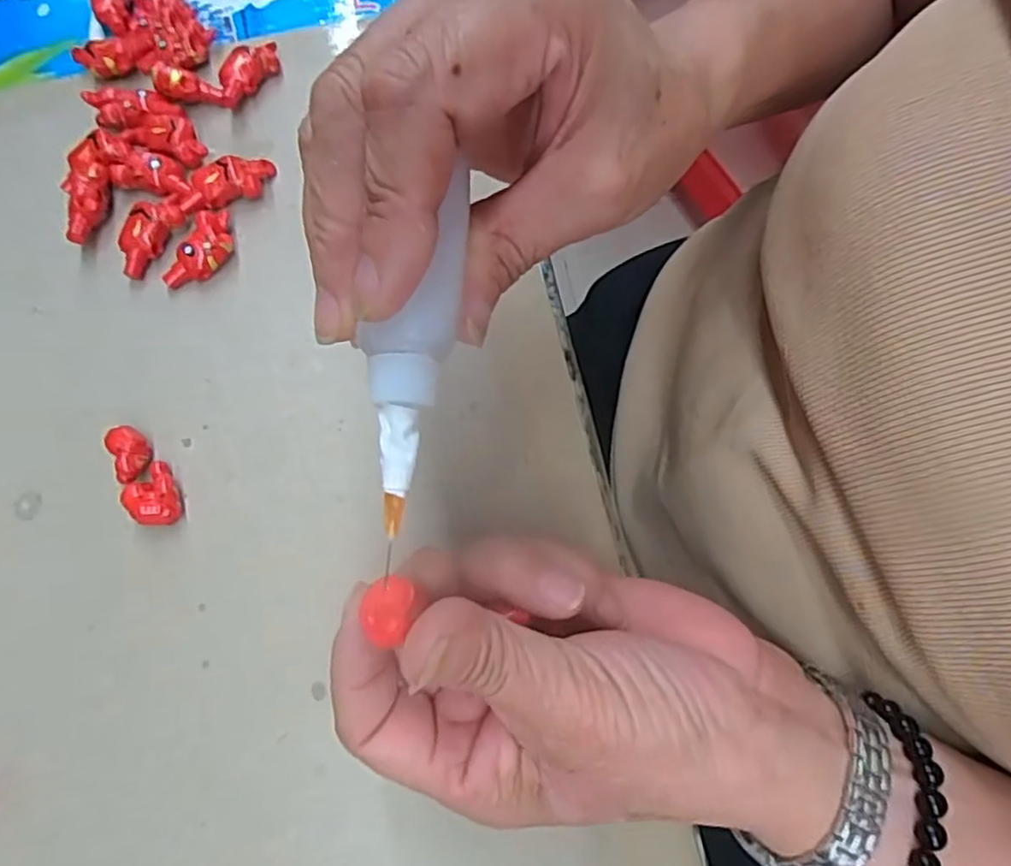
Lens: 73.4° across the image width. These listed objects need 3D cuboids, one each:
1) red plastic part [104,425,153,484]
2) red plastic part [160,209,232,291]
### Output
[{"bbox_3d":[-0.141,0.007,0.258,0.013,0.013,0.021,-23,73,-7],"label":"red plastic part"},{"bbox_3d":[-0.126,-0.076,0.284,0.016,0.013,0.037,31,75,10],"label":"red plastic part"}]

